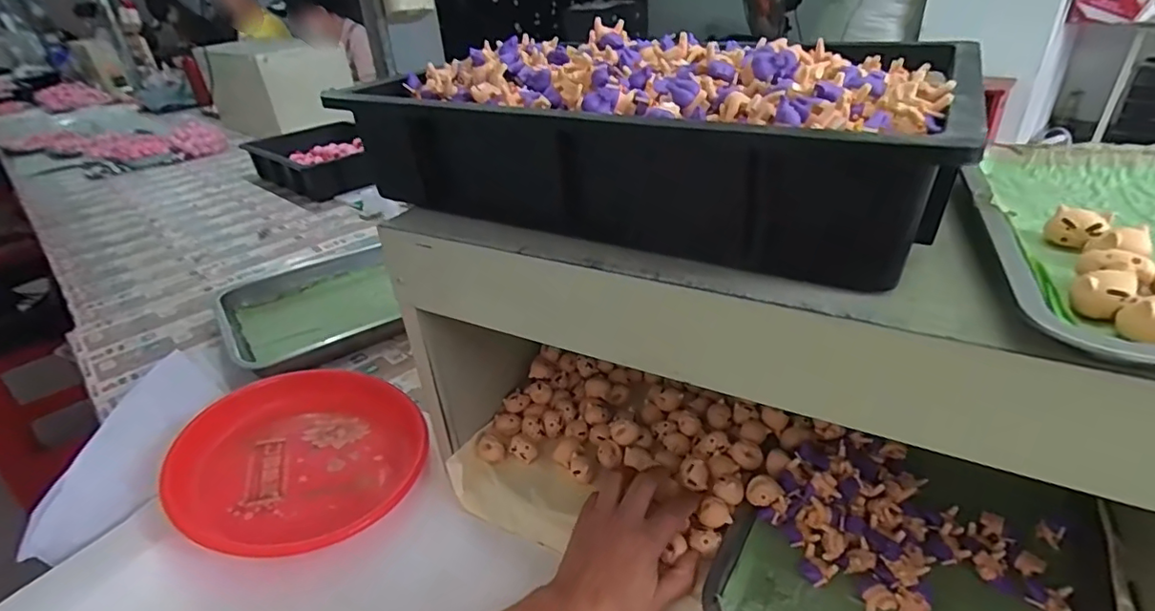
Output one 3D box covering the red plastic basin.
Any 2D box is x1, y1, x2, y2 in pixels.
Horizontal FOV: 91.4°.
[{"bbox_3d":[-0.285,0.149,0.587,0.235,0.068,0.236,-25,39,-28],"label":"red plastic basin"}]

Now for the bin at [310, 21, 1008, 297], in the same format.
[{"bbox_3d":[0.043,-0.134,0.428,0.411,0.094,0.225,11,37,21],"label":"bin"}]

